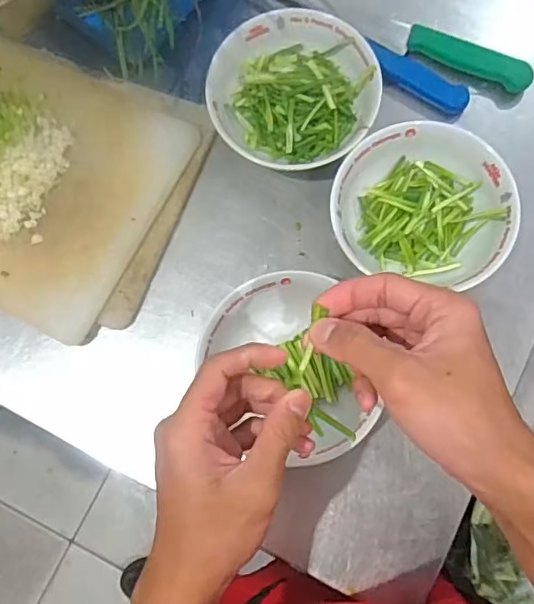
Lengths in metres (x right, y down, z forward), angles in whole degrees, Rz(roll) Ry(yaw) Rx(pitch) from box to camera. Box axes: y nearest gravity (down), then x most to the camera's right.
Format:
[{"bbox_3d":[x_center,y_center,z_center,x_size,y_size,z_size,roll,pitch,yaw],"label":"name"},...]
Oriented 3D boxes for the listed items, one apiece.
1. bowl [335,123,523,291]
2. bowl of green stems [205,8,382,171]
[{"bbox_3d":[0.132,-0.085,0.497,0.145,0.055,0.127,14,81,3],"label":"bowl"},{"bbox_3d":[0.022,-0.189,0.520,0.144,0.050,0.132,0,81,0],"label":"bowl of green stems"}]

